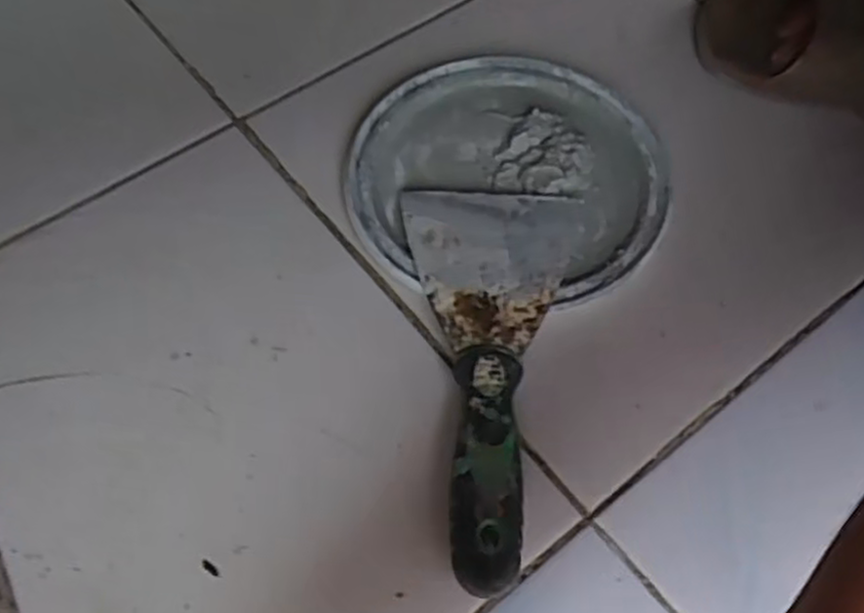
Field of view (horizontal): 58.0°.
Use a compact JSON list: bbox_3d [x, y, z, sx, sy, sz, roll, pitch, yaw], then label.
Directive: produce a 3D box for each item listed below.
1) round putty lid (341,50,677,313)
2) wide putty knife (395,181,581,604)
[{"bbox_3d":[0.042,-0.077,0.432,0.169,0.013,0.160,12,61,7],"label":"round putty lid"},{"bbox_3d":[0.024,0.027,0.368,0.084,0.025,0.199,4,60,2],"label":"wide putty knife"}]

